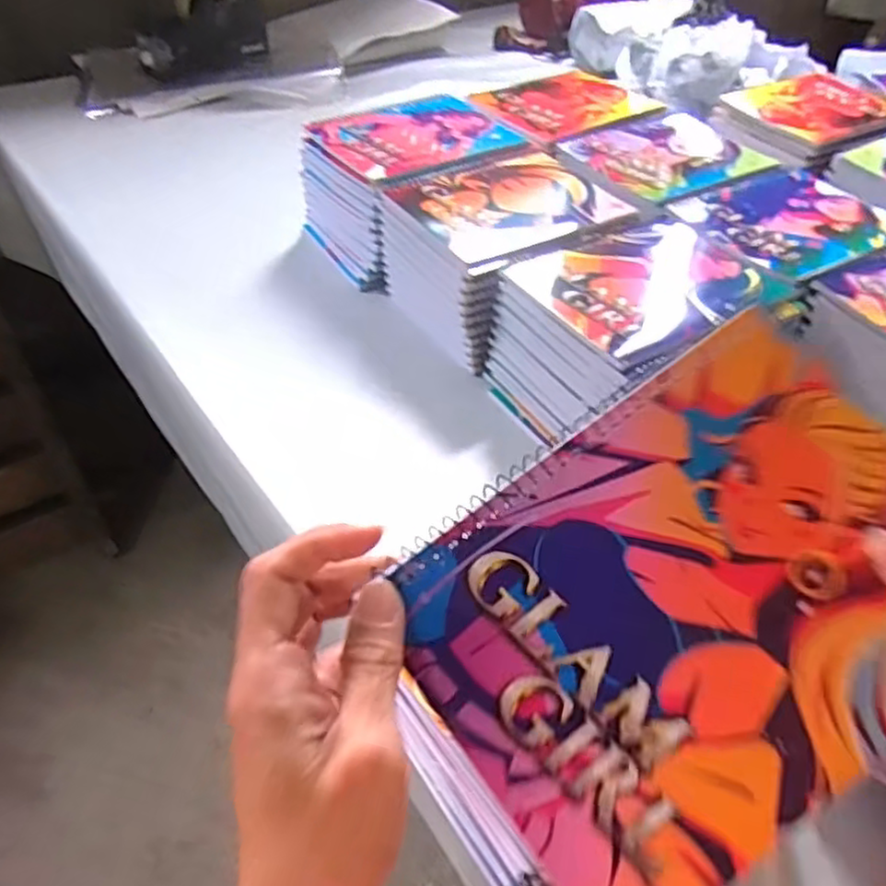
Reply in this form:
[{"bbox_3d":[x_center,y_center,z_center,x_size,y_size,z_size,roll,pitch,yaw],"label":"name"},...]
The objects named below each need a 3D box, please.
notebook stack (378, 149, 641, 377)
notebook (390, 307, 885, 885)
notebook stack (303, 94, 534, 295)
[{"bbox_3d":[0.059,-0.189,0.697,0.201,0.106,0.169,-26,51,-25],"label":"notebook stack"},{"bbox_3d":[0.094,0.054,0.252,0.201,0.010,0.149,-34,78,-8],"label":"notebook"},{"bbox_3d":[-0.037,-0.283,0.781,0.215,0.110,0.155,-30,53,-28],"label":"notebook stack"}]

